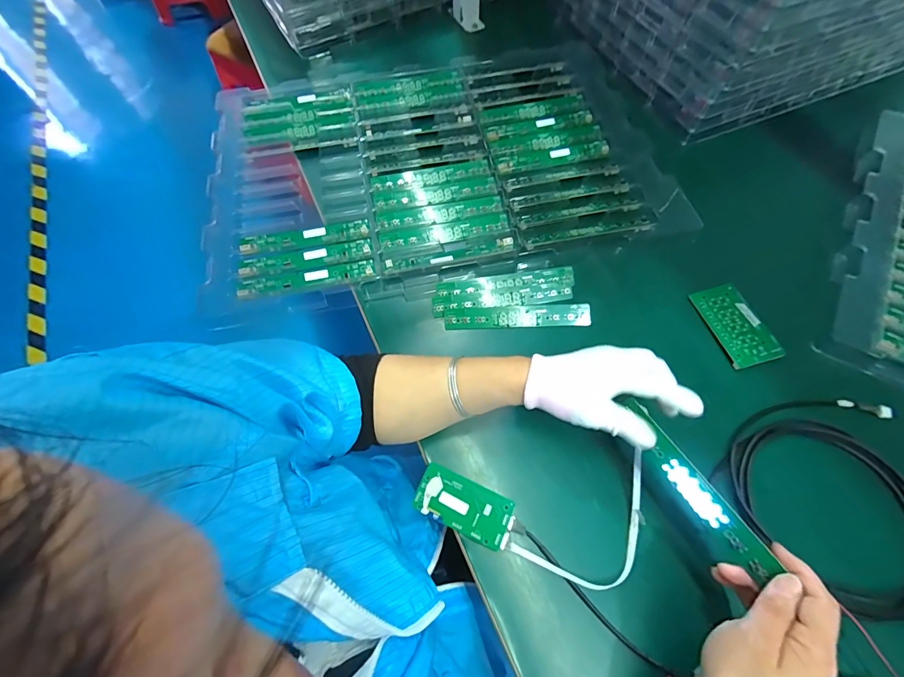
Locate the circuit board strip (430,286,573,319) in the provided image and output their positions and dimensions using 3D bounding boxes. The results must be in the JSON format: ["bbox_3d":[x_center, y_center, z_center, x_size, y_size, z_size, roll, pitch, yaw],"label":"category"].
[{"bbox_3d":[0.064,-0.049,0.502,0.177,0.009,0.027,-6,65,-1],"label":"circuit board strip"}]

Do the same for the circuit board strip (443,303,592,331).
[{"bbox_3d":[0.082,-0.028,0.492,0.179,0.010,0.030,-2,65,1],"label":"circuit board strip"}]

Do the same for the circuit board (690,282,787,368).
[{"bbox_3d":[0.343,-0.018,0.478,0.059,0.009,0.105,-15,66,-5],"label":"circuit board"}]

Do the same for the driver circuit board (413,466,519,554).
[{"bbox_3d":[0.012,0.168,0.395,0.100,0.006,0.048,23,68,12],"label":"driver circuit board"}]

